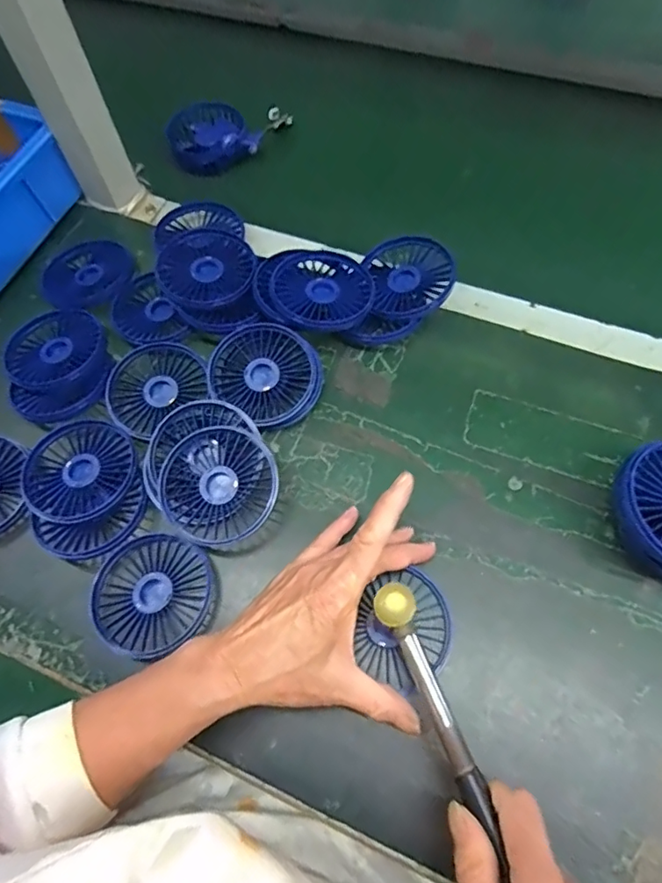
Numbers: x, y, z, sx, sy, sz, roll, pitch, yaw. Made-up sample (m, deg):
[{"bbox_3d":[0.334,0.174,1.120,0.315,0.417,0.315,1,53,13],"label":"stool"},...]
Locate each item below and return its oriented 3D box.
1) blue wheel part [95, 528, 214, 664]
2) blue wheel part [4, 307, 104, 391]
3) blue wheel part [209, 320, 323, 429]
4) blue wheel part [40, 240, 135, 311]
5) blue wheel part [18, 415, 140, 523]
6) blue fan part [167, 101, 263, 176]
[{"bbox_3d":[-0.129,0.112,0.391,0.084,0.019,0.085,-1,66,2],"label":"blue wheel part"},{"bbox_3d":[-0.245,-0.082,0.472,0.083,0.019,0.083,-1,66,2],"label":"blue wheel part"},{"bbox_3d":[-0.053,-0.055,0.449,0.088,0.029,0.082,-1,66,2],"label":"blue wheel part"},{"bbox_3d":[-0.236,-0.164,0.514,0.086,0.011,0.090,-1,66,2],"label":"blue wheel part"},{"bbox_3d":[-0.199,0.022,0.426,0.082,0.012,0.088,-1,66,2],"label":"blue wheel part"},{"bbox_3d":[-0.138,-0.344,0.605,0.085,0.036,0.098,-27,68,-9],"label":"blue fan part"}]

